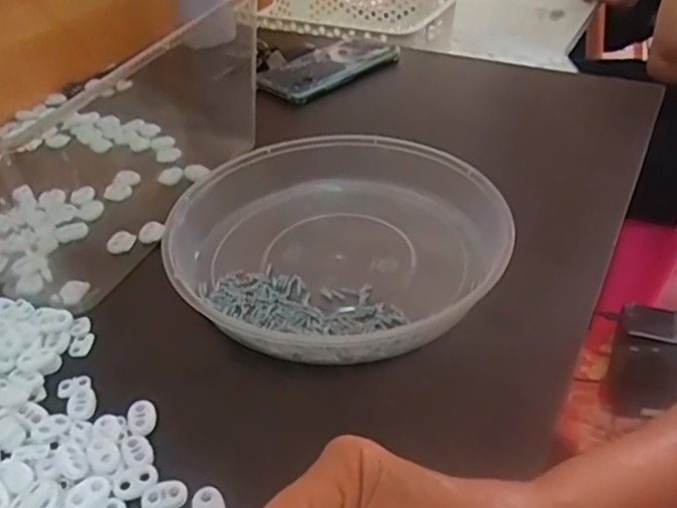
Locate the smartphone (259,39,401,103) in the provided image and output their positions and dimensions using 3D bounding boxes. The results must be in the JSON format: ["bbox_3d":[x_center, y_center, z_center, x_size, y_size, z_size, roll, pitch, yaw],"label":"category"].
[{"bbox_3d":[-0.016,-0.214,0.735,0.164,0.015,0.084,-33,52,-30],"label":"smartphone"}]

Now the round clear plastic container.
[{"bbox_3d":[-0.004,-0.007,0.466,0.208,0.054,0.225,-2,38,2],"label":"round clear plastic container"}]

